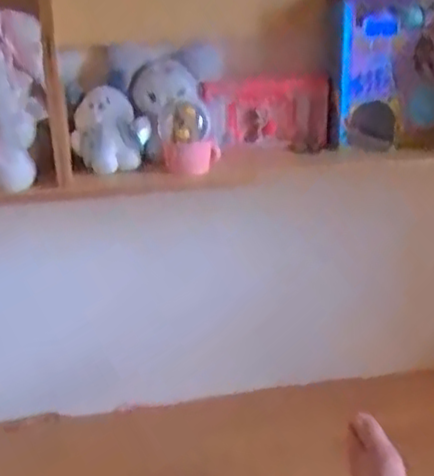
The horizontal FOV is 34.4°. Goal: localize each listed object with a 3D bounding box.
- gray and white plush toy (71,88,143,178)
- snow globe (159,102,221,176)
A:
[{"bbox_3d":[-0.131,-0.128,0.834,0.084,0.081,0.064,-6,22,-8],"label":"gray and white plush toy"},{"bbox_3d":[-0.032,-0.118,0.817,0.067,0.075,0.050,-5,22,-6],"label":"snow globe"}]

